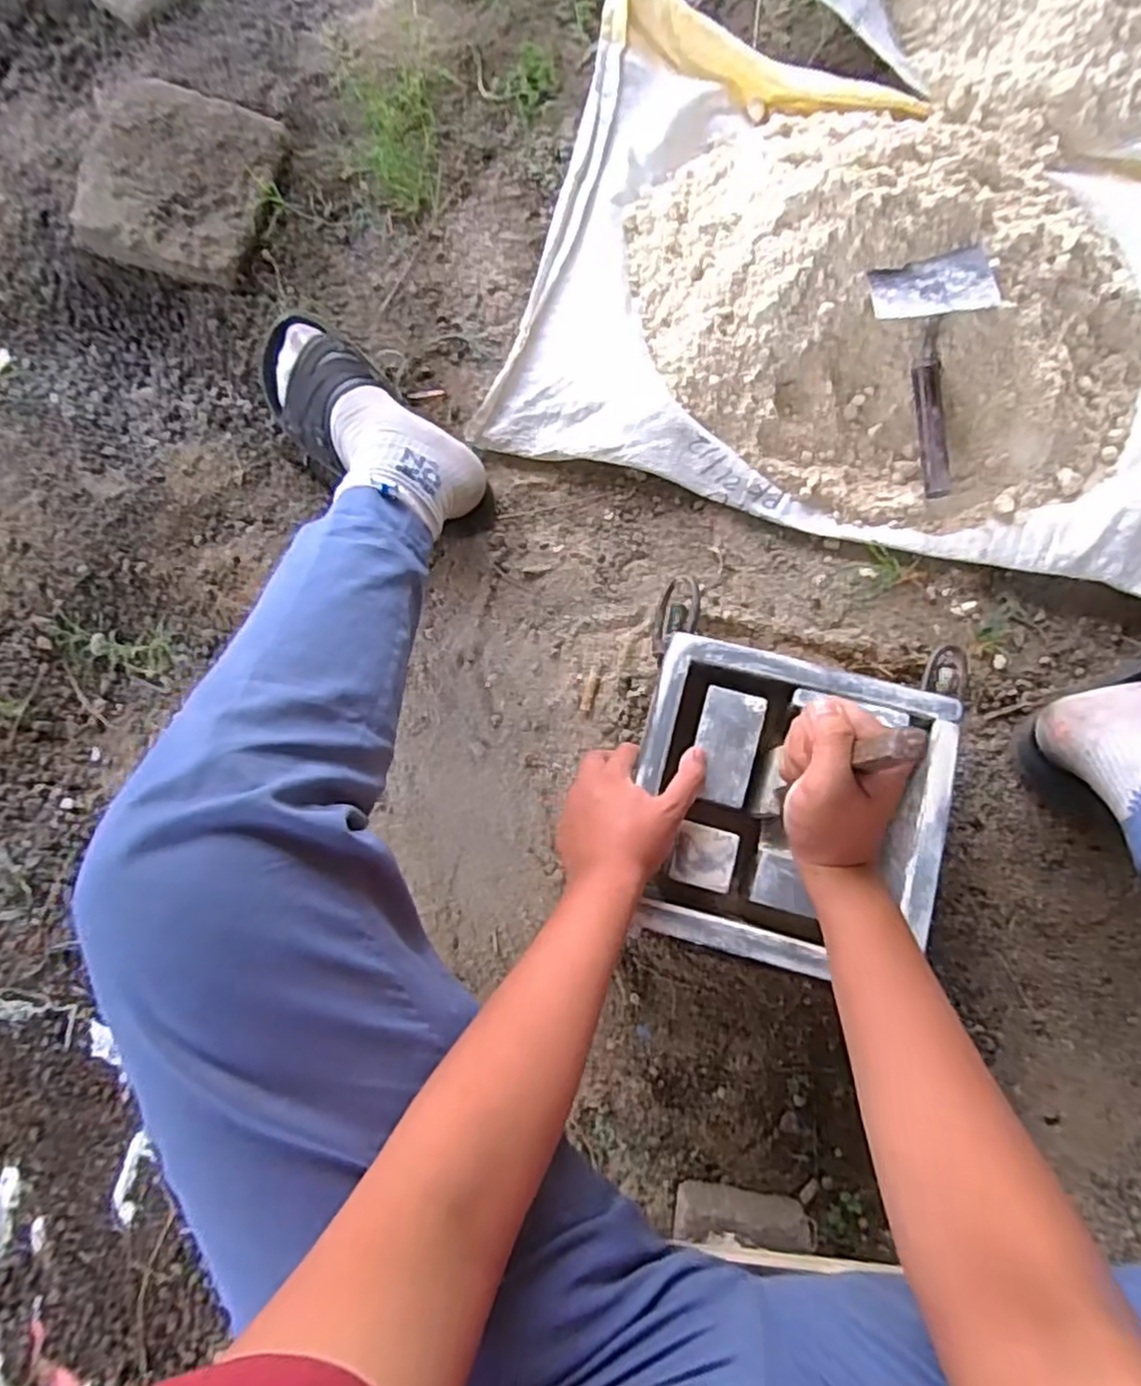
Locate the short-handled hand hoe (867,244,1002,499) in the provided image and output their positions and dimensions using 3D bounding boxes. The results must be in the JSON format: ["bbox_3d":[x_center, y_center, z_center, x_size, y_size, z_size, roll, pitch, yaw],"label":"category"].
[{"bbox_3d":[0.345,-0.305,0.674,0.109,0.043,0.226,-3,101,4],"label":"short-handled hand hoe"}]

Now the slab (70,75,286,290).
[{"bbox_3d":[-0.449,-0.573,0.773,0.236,0.037,0.203,17,84,6],"label":"slab"}]

